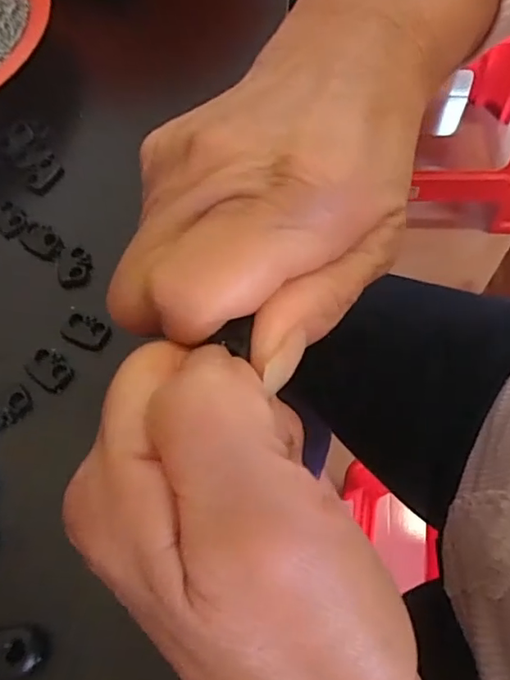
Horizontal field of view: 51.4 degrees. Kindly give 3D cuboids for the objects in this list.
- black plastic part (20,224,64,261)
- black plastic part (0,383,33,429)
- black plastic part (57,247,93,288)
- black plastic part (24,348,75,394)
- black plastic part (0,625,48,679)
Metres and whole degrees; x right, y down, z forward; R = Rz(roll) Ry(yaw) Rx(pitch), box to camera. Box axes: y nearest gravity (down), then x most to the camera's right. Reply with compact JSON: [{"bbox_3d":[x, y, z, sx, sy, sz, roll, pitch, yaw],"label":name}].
[{"bbox_3d":[-0.092,-0.042,0.228,0.018,0.006,0.012,28,69,16],"label":"black plastic part"},{"bbox_3d":[-0.090,0.026,0.194,0.018,0.004,0.010,-41,68,-15],"label":"black plastic part"},{"bbox_3d":[-0.075,-0.030,0.220,0.013,0.004,0.019,0,64,4],"label":"black plastic part"},{"bbox_3d":[-0.077,0.012,0.200,0.015,0.006,0.013,36,71,19],"label":"black plastic part"},{"bbox_3d":[-0.075,0.093,0.157,0.026,0.013,0.013,-11,63,-2],"label":"black plastic part"}]

